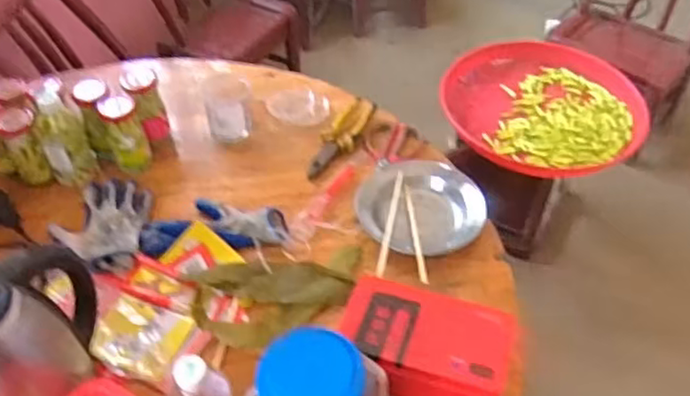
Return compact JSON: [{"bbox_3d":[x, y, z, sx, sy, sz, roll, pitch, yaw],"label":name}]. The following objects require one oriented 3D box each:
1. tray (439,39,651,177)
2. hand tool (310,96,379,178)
[{"bbox_3d":[0.458,-0.222,1.548,0.466,0.069,0.449,21,51,20],"label":"tray"},{"bbox_3d":[-0.001,-0.107,1.121,0.055,0.023,0.207,19,50,18],"label":"hand tool"}]

